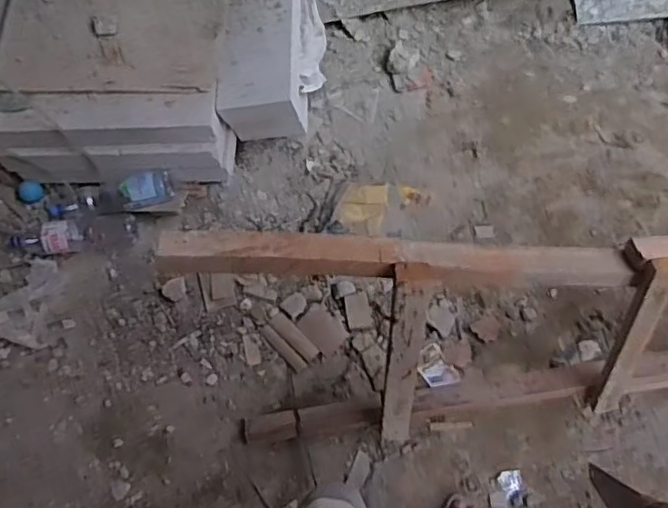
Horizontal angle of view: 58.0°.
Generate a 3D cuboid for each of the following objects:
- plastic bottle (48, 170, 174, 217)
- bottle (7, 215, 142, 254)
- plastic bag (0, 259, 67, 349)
[{"bbox_3d":[-0.612,-0.153,1.641,0.348,0.085,0.099,-16,70,-3],"label":"plastic bottle"},{"bbox_3d":[-0.714,-0.057,1.635,0.351,0.077,0.092,-9,70,0],"label":"bottle"},{"bbox_3d":[-0.798,0.124,1.573,0.154,0.080,0.248,14,71,8],"label":"plastic bag"}]

